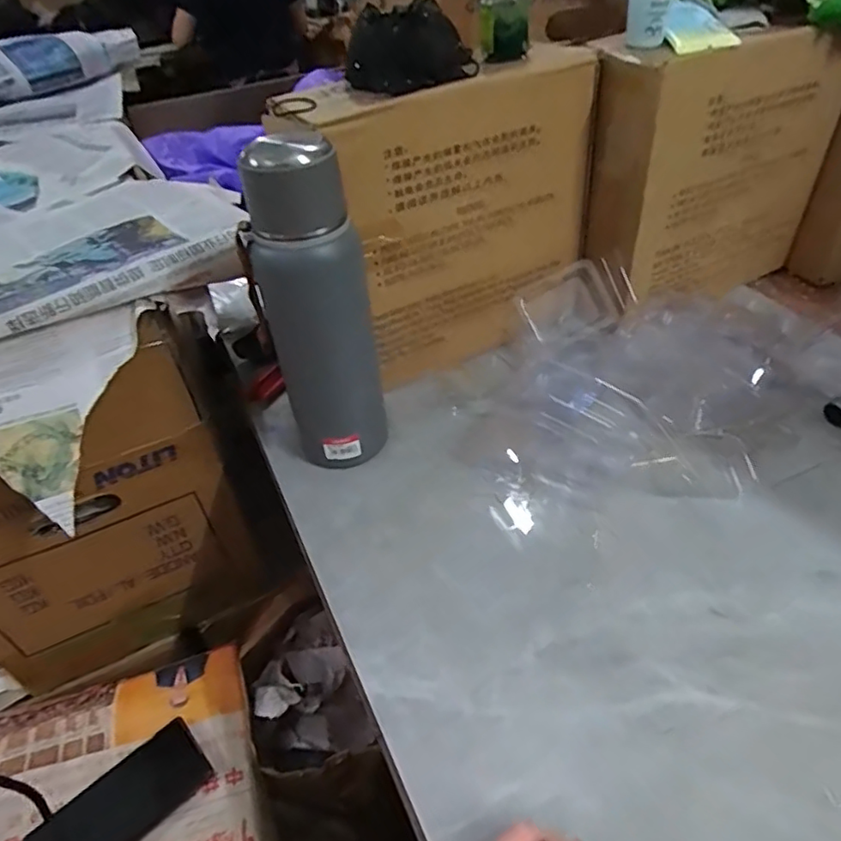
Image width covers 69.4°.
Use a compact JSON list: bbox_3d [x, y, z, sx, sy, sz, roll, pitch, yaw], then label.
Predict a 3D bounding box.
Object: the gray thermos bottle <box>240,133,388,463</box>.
[{"bbox_3d":[-0.082,-0.078,0.495,0.072,0.275,0.068,27,50,31],"label":"gray thermos bottle"}]

